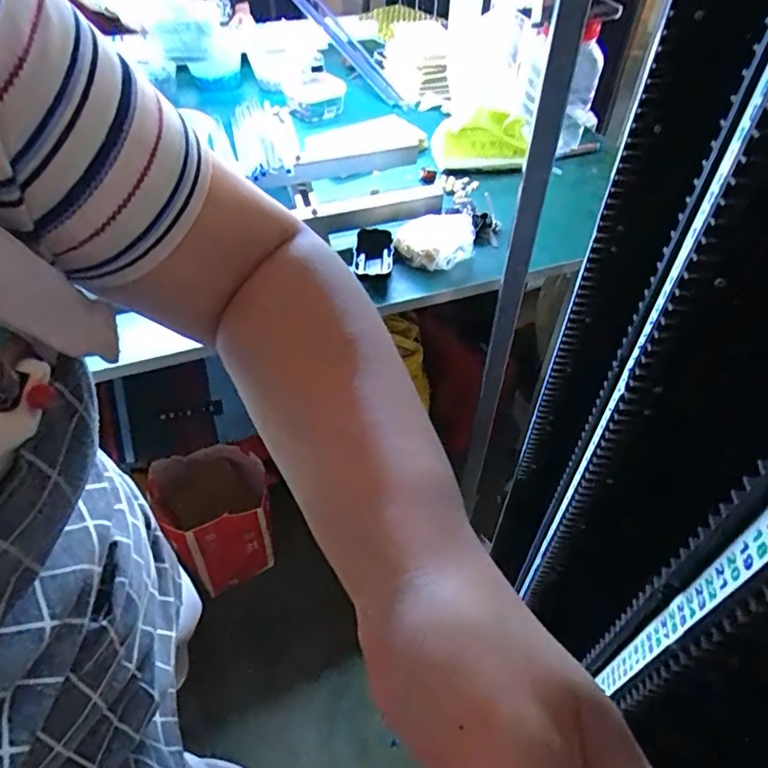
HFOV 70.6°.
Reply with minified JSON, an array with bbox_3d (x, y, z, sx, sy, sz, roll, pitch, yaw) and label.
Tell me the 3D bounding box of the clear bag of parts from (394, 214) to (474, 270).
[{"bbox_3d":[0.072,-0.205,0.777,0.112,0.041,0.079,1,46,4],"label":"clear bag of parts"}]

